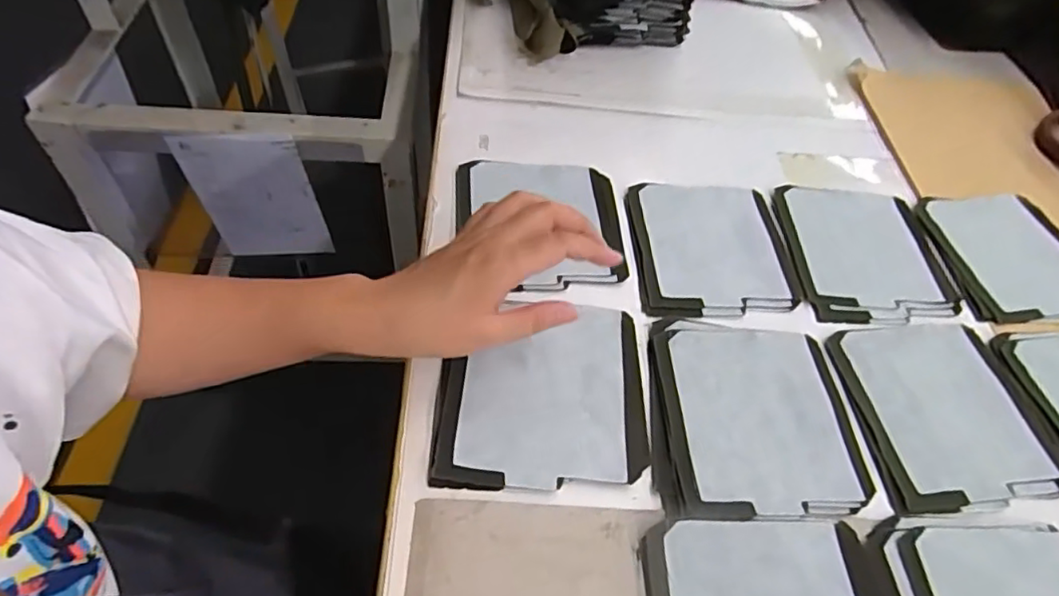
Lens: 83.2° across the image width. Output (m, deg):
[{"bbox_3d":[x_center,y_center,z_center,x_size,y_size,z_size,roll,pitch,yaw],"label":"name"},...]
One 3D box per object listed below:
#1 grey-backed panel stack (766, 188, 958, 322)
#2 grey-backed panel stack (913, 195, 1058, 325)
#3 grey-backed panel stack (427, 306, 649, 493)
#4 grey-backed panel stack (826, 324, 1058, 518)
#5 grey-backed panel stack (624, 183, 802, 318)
[{"bbox_3d":[0.288,-0.038,0.512,0.133,0.009,0.142,3,53,-3],"label":"grey-backed panel stack"},{"bbox_3d":[0.419,-0.039,0.515,0.131,0.007,0.132,-4,54,-8],"label":"grey-backed panel stack"},{"bbox_3d":[0.009,0.059,0.396,0.134,0.014,0.134,2,53,-3],"label":"grey-backed panel stack"},{"bbox_3d":[0.292,0.080,0.424,0.128,0.005,0.140,-1,54,-5],"label":"grey-backed panel stack"},{"bbox_3d":[0.150,-0.044,0.491,0.130,0.008,0.135,3,53,-3],"label":"grey-backed panel stack"}]

